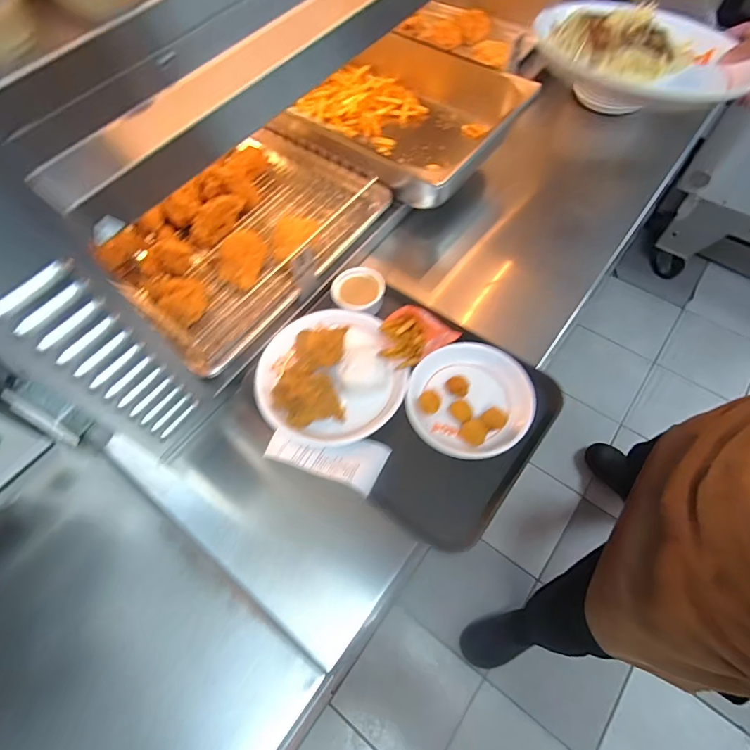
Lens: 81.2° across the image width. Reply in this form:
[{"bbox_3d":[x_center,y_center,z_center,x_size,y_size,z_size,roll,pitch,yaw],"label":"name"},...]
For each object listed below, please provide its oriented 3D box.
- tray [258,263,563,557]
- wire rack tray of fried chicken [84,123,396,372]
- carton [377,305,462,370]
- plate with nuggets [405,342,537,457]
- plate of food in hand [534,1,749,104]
[{"bbox_3d":[0.026,0.029,0.627,0.397,0.050,0.323,35,69,19],"label":"tray"},{"bbox_3d":[-0.215,-0.243,0.735,0.316,0.066,0.445,35,69,19],"label":"wire rack tray of fried chicken"},{"bbox_3d":[0.058,-0.059,0.657,0.096,0.032,0.110,33,68,18],"label":"carton"},{"bbox_3d":[0.135,0.034,0.622,0.173,0.028,0.164,-1,62,2],"label":"plate with nuggets"},{"bbox_3d":[0.280,-0.356,0.471,0.204,0.035,0.182,15,64,11],"label":"plate of food in hand"}]

